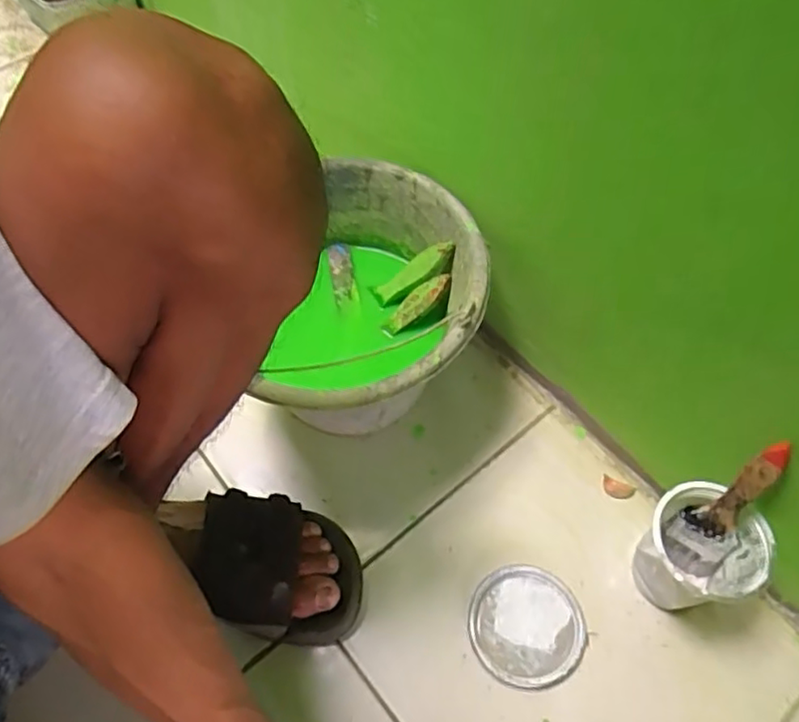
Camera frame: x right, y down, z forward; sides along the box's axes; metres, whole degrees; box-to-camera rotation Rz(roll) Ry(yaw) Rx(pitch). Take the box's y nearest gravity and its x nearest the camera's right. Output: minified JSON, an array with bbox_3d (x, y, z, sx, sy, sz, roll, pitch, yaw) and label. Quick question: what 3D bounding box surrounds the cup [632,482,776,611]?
[{"bbox_3d":[0.236,0.158,0.522,0.076,0.103,0.087,-39,66,-19],"label":"cup"}]

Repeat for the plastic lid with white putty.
[{"bbox_3d":[0.107,0.220,0.536,0.091,0.013,0.092,-1,59,2],"label":"plastic lid with white putty"}]

